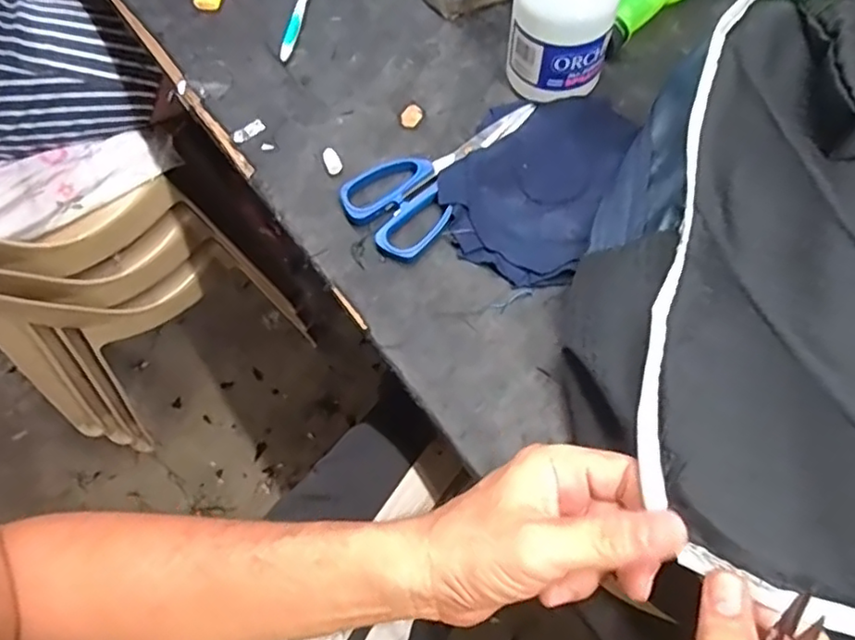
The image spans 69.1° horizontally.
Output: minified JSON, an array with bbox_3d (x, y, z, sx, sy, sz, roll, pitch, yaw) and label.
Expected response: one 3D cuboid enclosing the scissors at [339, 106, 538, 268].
[{"bbox_3d":[0.008,-0.125,0.492,0.082,0.009,0.172,35,73,16],"label":"scissors"}]

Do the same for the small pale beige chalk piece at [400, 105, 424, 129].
[{"bbox_3d":[-0.013,-0.171,0.522,0.018,0.005,0.023,38,73,16],"label":"small pale beige chalk piece"}]

